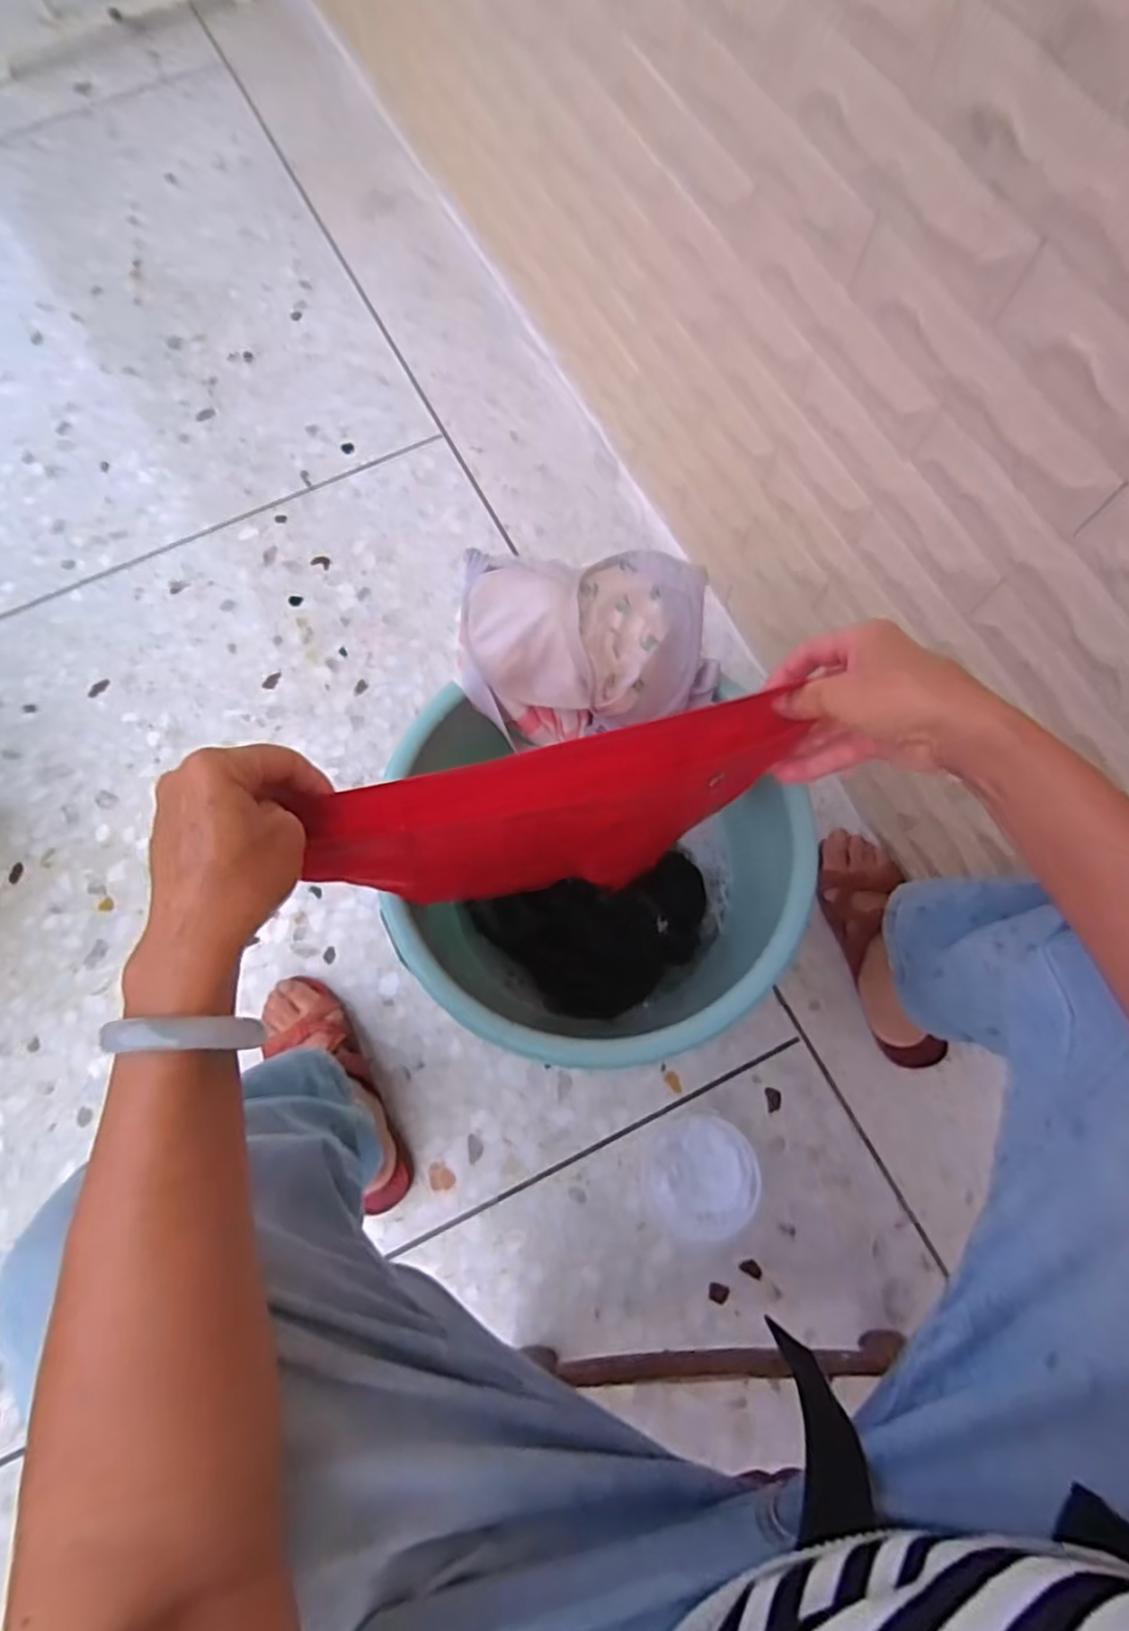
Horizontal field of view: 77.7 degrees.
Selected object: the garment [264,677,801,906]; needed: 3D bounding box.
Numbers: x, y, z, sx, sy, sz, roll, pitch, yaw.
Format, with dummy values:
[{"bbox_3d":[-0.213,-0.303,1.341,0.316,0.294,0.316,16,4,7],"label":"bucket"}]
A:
[{"bbox_3d":[-0.006,0.014,0.469,0.299,0.167,0.040,-14,52,-19],"label":"garment"}]

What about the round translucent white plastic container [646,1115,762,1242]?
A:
[{"bbox_3d":[0.136,0.359,0.697,0.102,0.044,0.103,0,73,1],"label":"round translucent white plastic container"}]

